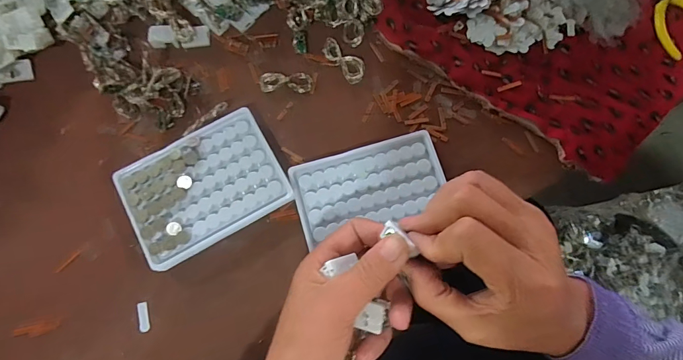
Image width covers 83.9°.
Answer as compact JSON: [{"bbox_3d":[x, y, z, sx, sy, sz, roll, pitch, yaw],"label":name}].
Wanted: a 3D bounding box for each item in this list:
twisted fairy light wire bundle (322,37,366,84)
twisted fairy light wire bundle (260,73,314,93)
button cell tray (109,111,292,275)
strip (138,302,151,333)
[{"bbox_3d":[0.002,-0.115,0.361,0.020,0.011,0.051,-38,81,-7],"label":"twisted fairy light wire bundle"},{"bbox_3d":[-0.053,-0.093,0.361,0.049,0.004,0.019,0,79,0],"label":"twisted fairy light wire bundle"},{"bbox_3d":[-0.119,0.006,0.332,0.129,0.020,0.097,-29,80,-6],"label":"button cell tray"},{"bbox_3d":[-0.165,0.115,0.317,0.007,0.004,0.023,-12,79,-2],"label":"strip"}]

